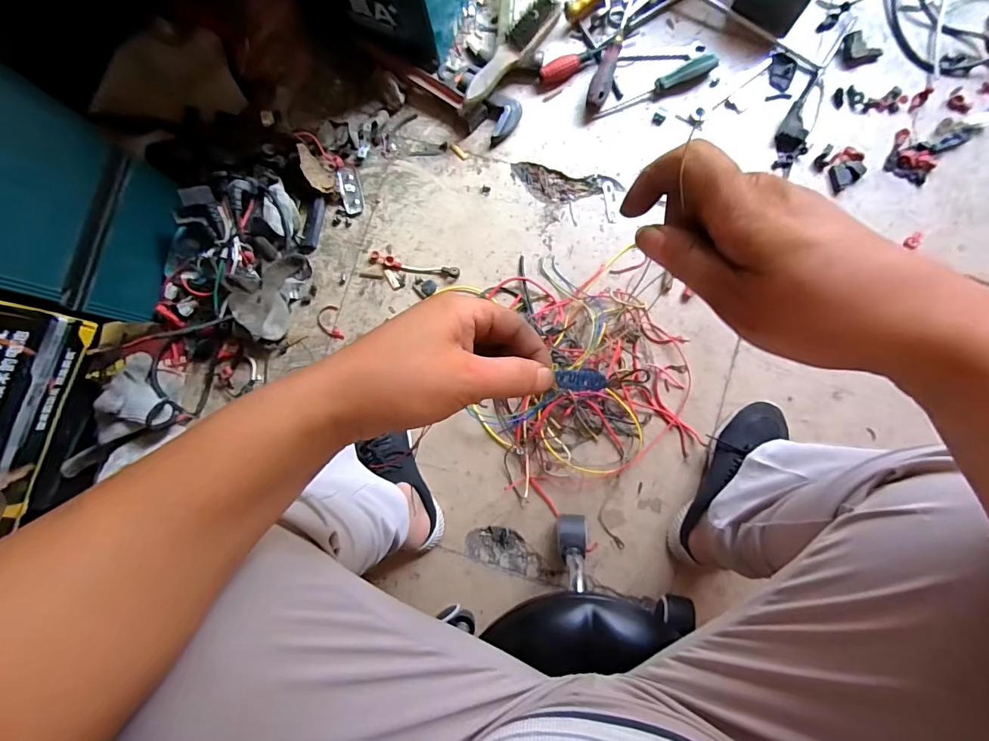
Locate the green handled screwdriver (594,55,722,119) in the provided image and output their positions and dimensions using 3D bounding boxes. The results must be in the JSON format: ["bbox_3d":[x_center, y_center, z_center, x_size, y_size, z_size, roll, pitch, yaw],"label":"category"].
[{"bbox_3d":[0.247,-0.433,0.684,0.189,0.024,0.031,-24,84,3],"label":"green handled screwdriver"}]

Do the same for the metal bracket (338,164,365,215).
[{"bbox_3d":[-0.232,-0.291,0.724,0.033,0.008,0.080,-13,84,4],"label":"metal bracket"}]

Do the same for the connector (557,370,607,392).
[{"bbox_3d":[0.050,0.006,0.260,0.029,0.004,0.012,4,86,0],"label":"connector"}]

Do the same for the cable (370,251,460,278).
[{"bbox_3d":[-0.125,-0.163,0.704,0.143,0.009,0.022,11,86,6],"label":"cable"}]

